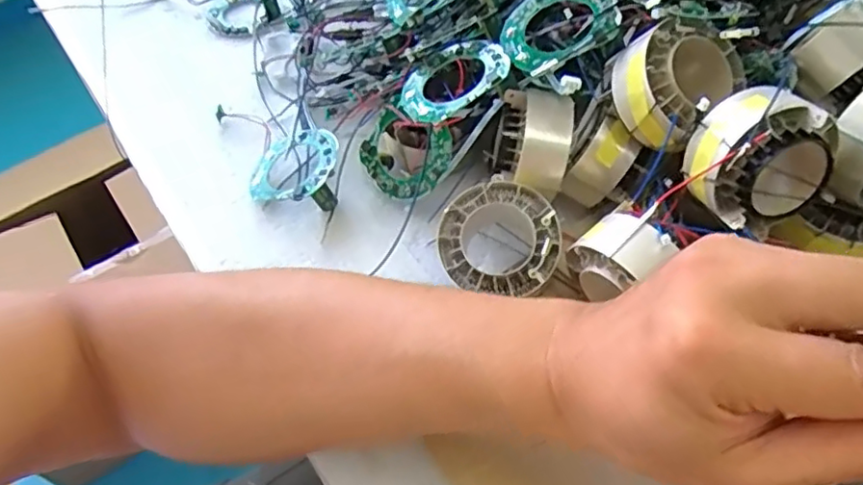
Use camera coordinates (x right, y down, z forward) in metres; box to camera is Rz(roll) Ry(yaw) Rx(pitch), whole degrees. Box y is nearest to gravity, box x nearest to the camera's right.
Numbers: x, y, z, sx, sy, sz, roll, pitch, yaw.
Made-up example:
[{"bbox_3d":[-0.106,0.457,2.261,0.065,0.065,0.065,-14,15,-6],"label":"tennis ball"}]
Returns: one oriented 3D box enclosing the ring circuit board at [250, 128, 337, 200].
[{"bbox_3d":[-0.088,-0.053,0.415,0.058,0.010,0.057,-7,53,21],"label":"ring circuit board"}]

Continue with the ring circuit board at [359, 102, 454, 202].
[{"bbox_3d":[-0.018,-0.056,0.401,0.061,0.055,0.012,29,17,27],"label":"ring circuit board"}]

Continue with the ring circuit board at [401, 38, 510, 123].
[{"bbox_3d":[0.013,-0.095,0.369,0.064,0.011,0.055,-30,44,7],"label":"ring circuit board"}]

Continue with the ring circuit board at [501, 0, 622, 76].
[{"bbox_3d":[0.072,-0.125,0.356,0.063,0.011,0.060,-20,56,14],"label":"ring circuit board"}]

